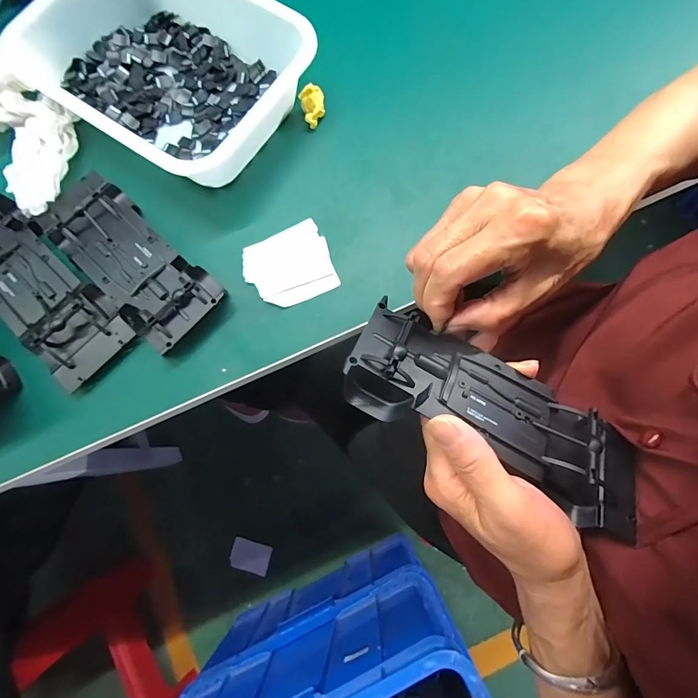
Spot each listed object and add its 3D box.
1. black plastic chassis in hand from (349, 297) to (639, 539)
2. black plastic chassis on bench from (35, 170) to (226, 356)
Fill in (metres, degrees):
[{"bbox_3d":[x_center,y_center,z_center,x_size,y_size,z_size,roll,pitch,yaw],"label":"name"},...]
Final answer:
[{"bbox_3d":[0.090,0.040,0.240,0.191,0.036,0.071,30,53,-1],"label":"black plastic chassis in hand"},{"bbox_3d":[-0.197,-0.081,0.345,0.184,0.028,0.077,43,80,10],"label":"black plastic chassis on bench"}]

